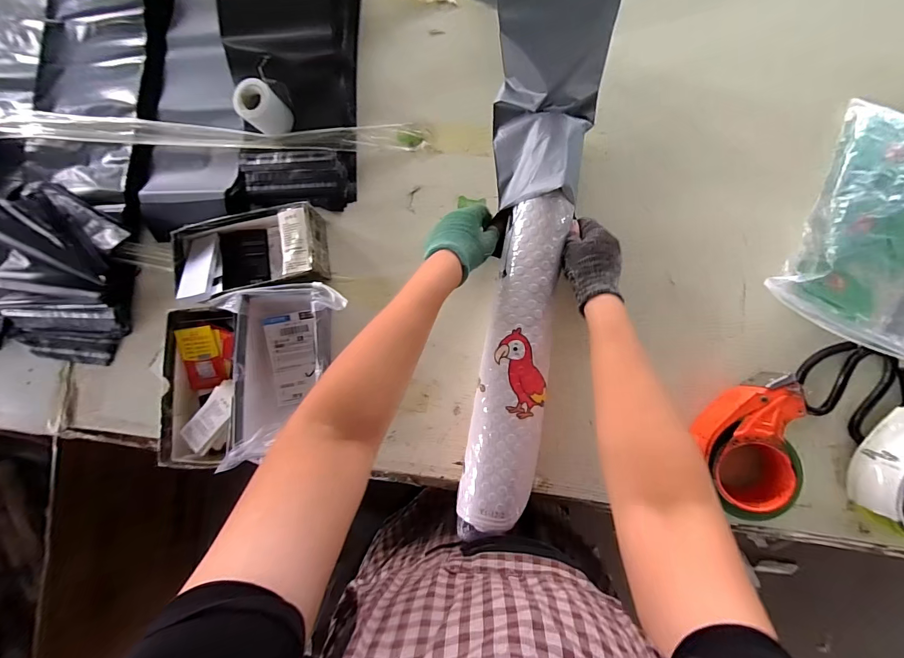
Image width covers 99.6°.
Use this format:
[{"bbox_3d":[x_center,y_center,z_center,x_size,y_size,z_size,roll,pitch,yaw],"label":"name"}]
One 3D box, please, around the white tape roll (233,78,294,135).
[{"bbox_3d":[-0.276,-0.320,0.562,0.058,0.067,0.046,-44,81,2],"label":"white tape roll"}]

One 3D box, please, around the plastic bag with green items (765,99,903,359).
[{"bbox_3d":[0.523,-0.114,0.451,0.187,0.079,0.284,29,89,9],"label":"plastic bag with green items"}]

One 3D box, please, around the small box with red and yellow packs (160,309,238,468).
[{"bbox_3d":[-0.352,0.085,0.560,0.116,0.056,0.222,-4,84,7],"label":"small box with red and yellow packs"}]

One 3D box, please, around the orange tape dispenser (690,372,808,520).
[{"bbox_3d":[0.346,0.137,0.460,0.105,0.061,0.162,1,85,8],"label":"orange tape dispenser"}]

